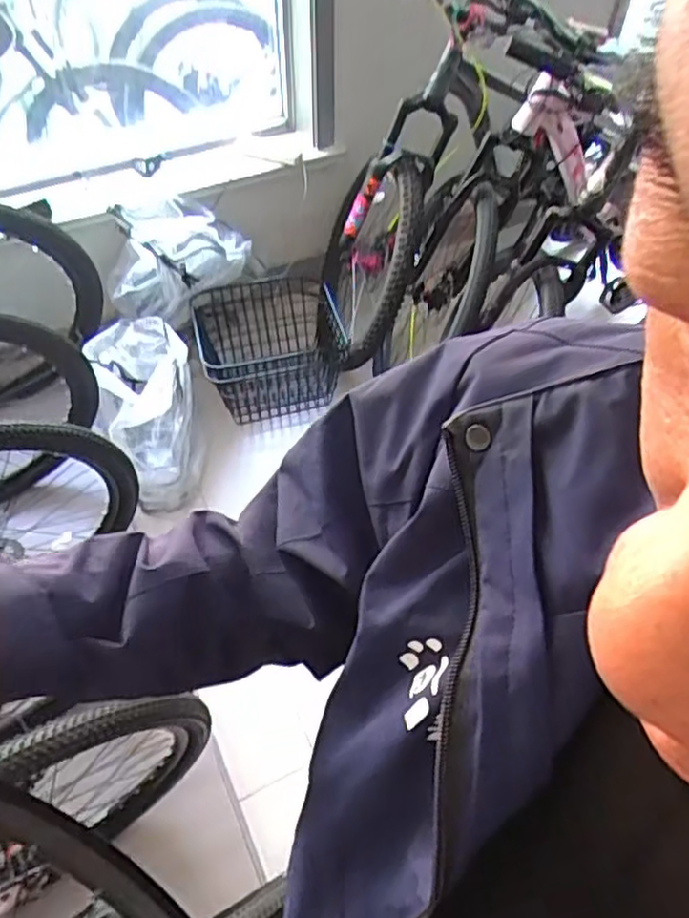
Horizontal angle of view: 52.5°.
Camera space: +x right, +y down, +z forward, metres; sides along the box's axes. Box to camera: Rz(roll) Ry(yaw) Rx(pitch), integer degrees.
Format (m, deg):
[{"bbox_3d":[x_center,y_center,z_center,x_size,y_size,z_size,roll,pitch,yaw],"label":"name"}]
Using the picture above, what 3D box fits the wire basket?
[{"bbox_3d":[-0.198,-0.299,1.952,0.395,0.289,0.267,-12,55,-10],"label":"wire basket"}]

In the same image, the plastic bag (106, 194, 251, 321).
[{"bbox_3d":[-0.445,-0.539,1.857,0.375,0.308,0.164,-17,56,-14],"label":"plastic bag"}]

